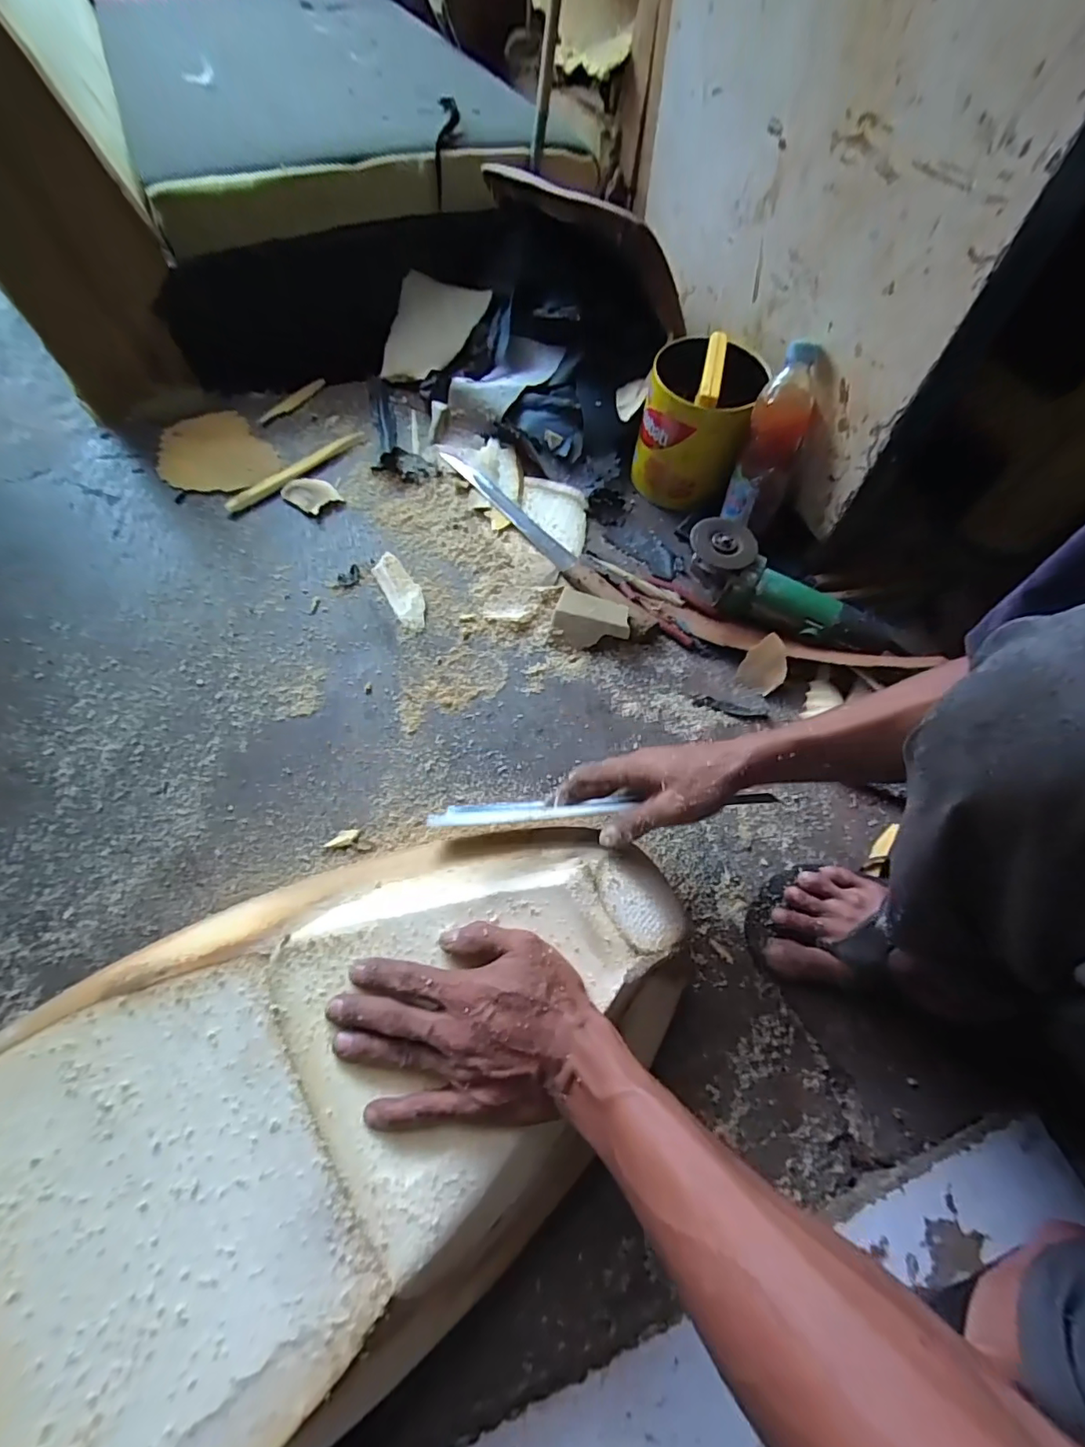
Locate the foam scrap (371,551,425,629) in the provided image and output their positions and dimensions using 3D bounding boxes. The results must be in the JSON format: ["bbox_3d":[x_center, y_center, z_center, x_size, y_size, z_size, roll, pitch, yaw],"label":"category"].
[{"bbox_3d":[-0.186,-0.175,0.681,0.044,0.006,0.125,-26,68,-14],"label":"foam scrap"}]

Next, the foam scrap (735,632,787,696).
[{"bbox_3d":[0.271,-0.072,0.629,0.049,0.007,0.069,28,100,10],"label":"foam scrap"}]

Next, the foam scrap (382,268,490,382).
[{"bbox_3d":[-0.196,-0.709,0.928,0.132,0.183,0.035,8,54,-33],"label":"foam scrap"}]

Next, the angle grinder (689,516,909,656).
[{"bbox_3d":[0.310,-0.161,0.646,0.281,0.078,0.086,23,65,8],"label":"angle grinder"}]

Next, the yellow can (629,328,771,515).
[{"bbox_3d":[0.207,-0.415,0.720,0.137,0.163,0.148,9,64,2],"label":"yellow can"}]

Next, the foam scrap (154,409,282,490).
[{"bbox_3d":[-0.495,-0.407,0.769,0.149,0.025,0.181,-41,72,-20],"label":"foam scrap"}]

